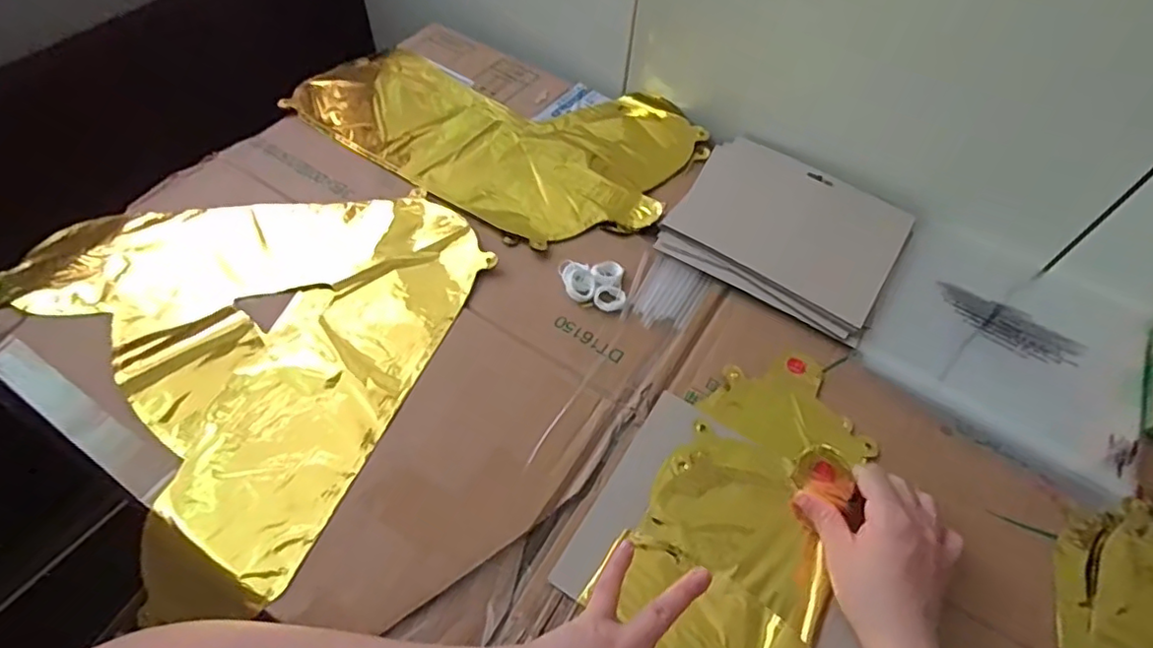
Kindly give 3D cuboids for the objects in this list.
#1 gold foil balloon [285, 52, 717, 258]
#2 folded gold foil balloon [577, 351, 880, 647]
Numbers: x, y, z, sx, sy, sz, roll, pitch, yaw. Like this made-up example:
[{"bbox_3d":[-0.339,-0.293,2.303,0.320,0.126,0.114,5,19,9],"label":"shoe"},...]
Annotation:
[{"bbox_3d":[-0.079,-0.217,0.645,0.392,0.024,0.258,31,60,16],"label":"gold foil balloon"},{"bbox_3d":[0.132,0.120,0.428,0.136,0.028,0.244,30,60,15],"label":"folded gold foil balloon"}]

